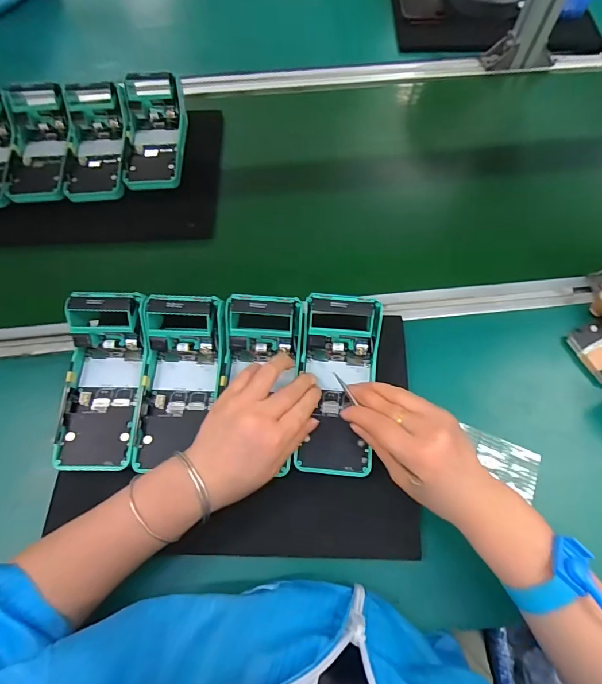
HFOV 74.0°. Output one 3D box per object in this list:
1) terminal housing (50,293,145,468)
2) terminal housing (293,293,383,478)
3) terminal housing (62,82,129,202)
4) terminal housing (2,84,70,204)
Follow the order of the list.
[{"bbox_3d":[-0.203,0.035,0.408,0.082,0.077,0.180,2,64,0],"label":"terminal housing"},{"bbox_3d":[0.038,0.043,0.404,0.073,0.050,0.170,4,81,1],"label":"terminal housing"},{"bbox_3d":[-0.294,-0.284,0.564,0.084,0.068,0.156,-3,64,-2],"label":"terminal housing"},{"bbox_3d":[-0.381,-0.286,0.572,0.085,0.068,0.182,-3,64,-2],"label":"terminal housing"}]

